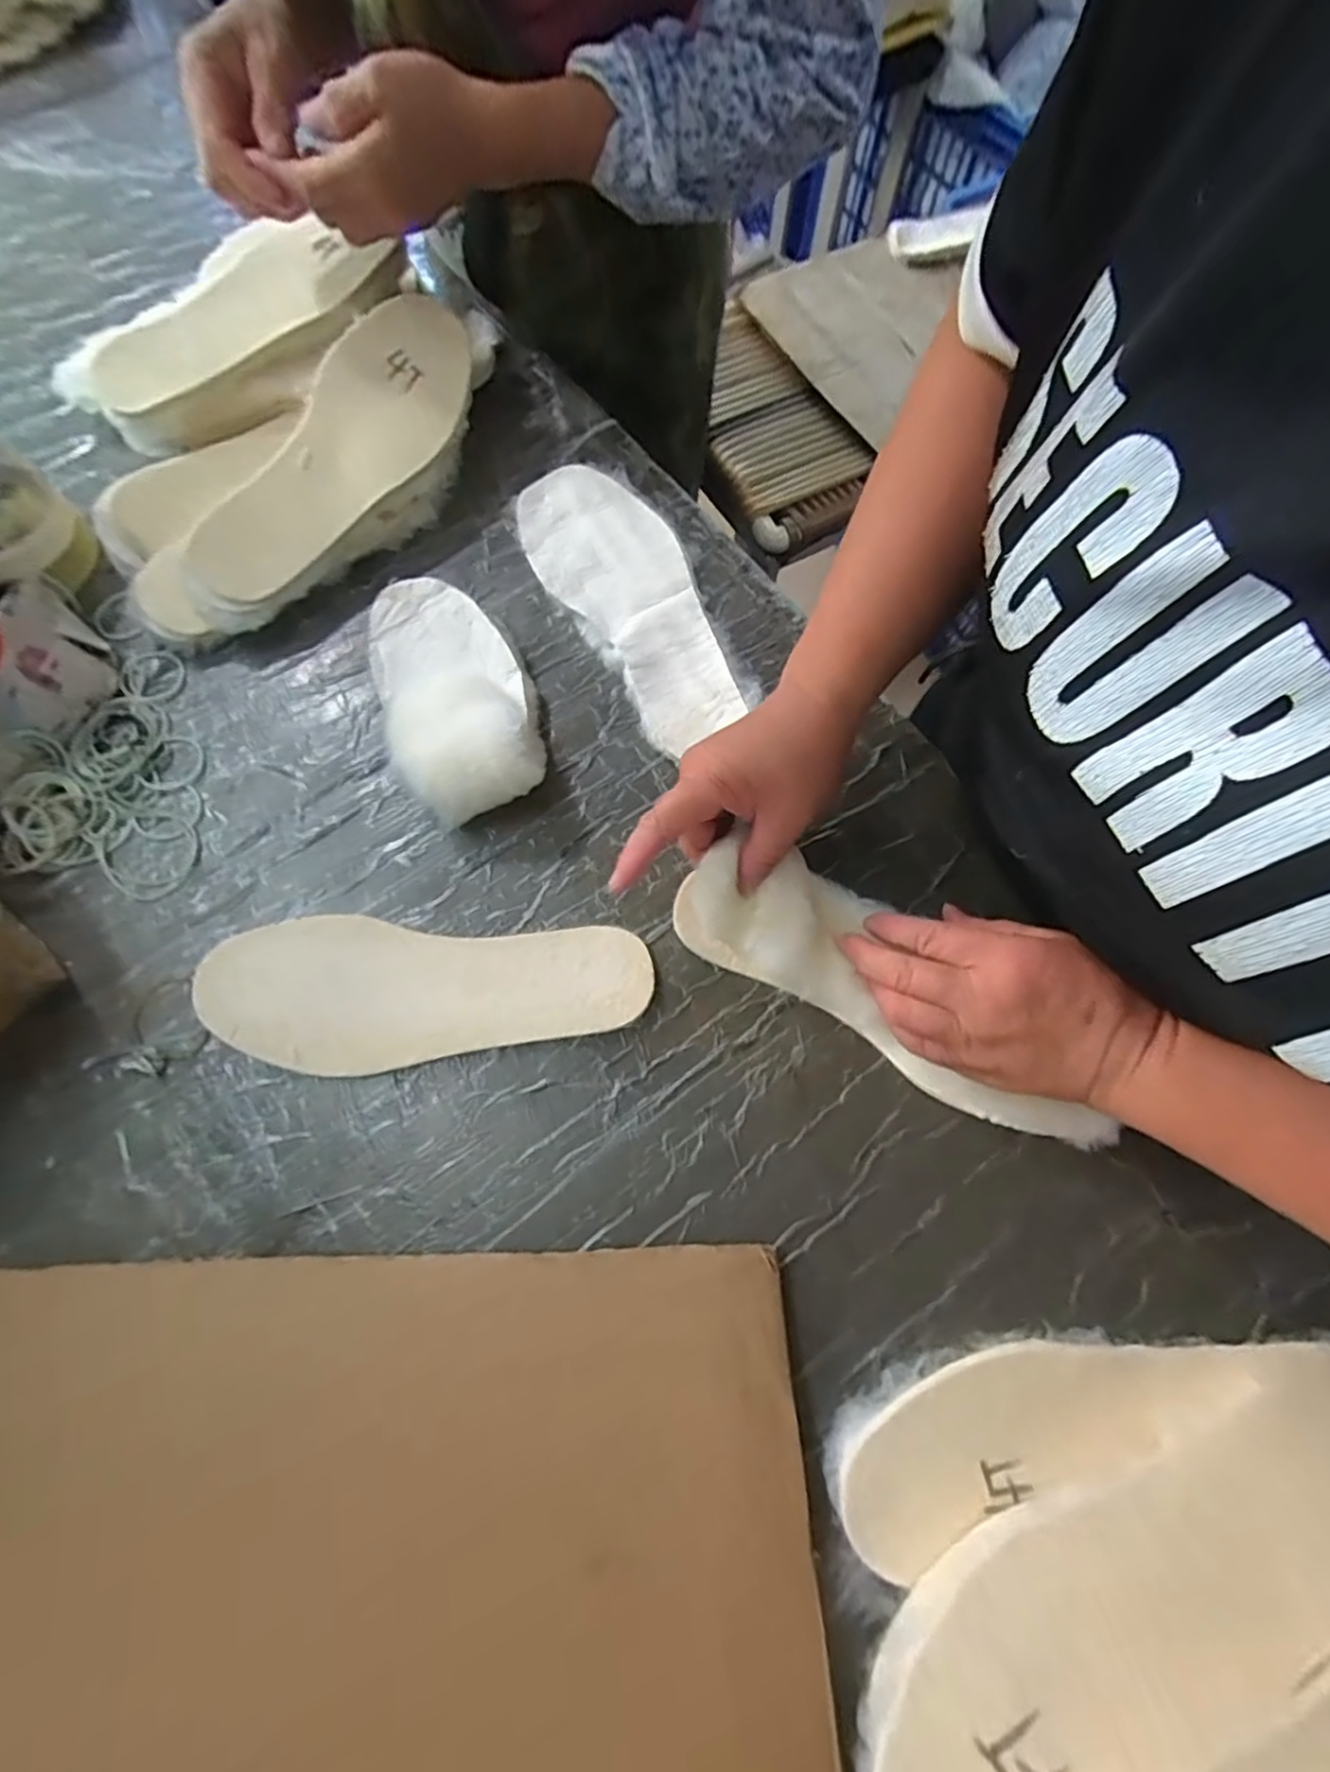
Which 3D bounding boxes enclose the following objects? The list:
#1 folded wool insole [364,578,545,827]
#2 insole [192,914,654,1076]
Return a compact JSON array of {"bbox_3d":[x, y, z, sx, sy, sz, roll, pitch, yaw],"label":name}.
[{"bbox_3d":[-0.139,-0.134,0.429,0.097,0.049,0.187,-20,72,-7],"label":"folded wool insole"},{"bbox_3d":[-0.138,0.062,0.385,0.251,0.009,0.086,-1,71,-1],"label":"insole"}]

